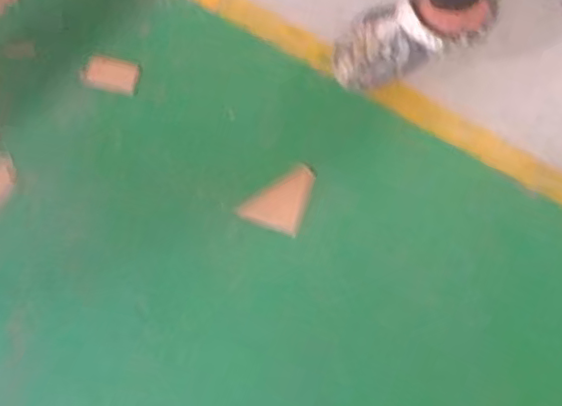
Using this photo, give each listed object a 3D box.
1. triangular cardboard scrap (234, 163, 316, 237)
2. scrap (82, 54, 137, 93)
[{"bbox_3d":[-0.003,-0.015,0.940,0.092,0.025,0.109,21,81,4],"label":"triangular cardboard scrap"},{"bbox_3d":[-0.271,-0.207,0.981,0.084,0.005,0.049,17,80,4],"label":"scrap"}]

